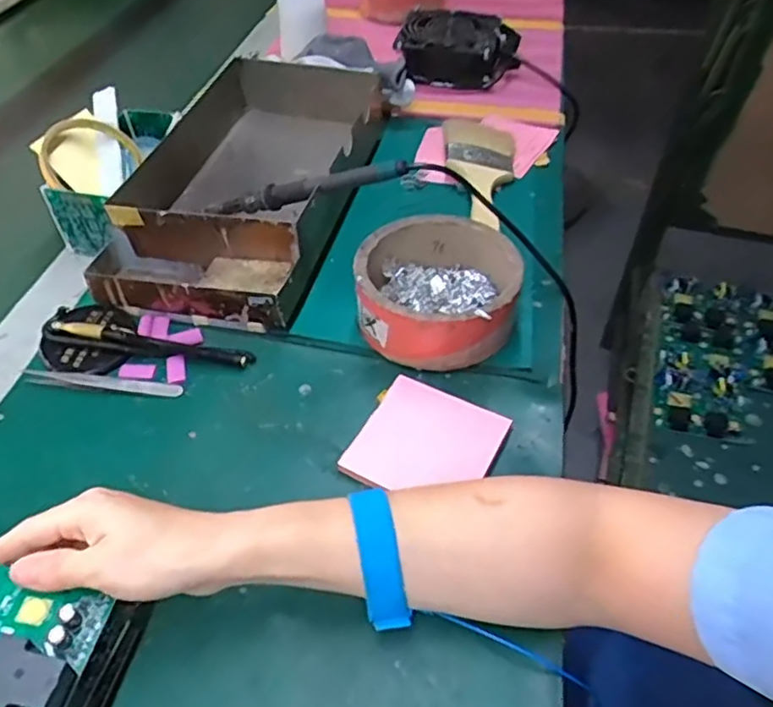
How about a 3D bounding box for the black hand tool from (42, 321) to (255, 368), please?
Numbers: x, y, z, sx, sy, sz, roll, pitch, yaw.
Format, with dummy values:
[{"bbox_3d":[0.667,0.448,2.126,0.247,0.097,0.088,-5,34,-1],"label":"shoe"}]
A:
[{"bbox_3d":[-0.178,-0.007,0.470,0.154,0.018,0.017,5,47,6],"label":"black hand tool"}]

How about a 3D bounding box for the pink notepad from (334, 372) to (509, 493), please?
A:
[{"bbox_3d":[0.026,0.060,0.419,0.087,0.008,0.088,23,52,21],"label":"pink notepad"}]

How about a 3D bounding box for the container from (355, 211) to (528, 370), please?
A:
[{"bbox_3d":[0.039,-0.049,0.477,0.116,0.055,0.117,-1,47,1],"label":"container"}]

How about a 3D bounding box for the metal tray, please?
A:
[{"bbox_3d":[-0.119,-0.166,0.580,0.179,0.070,0.347,11,48,11],"label":"metal tray"}]

